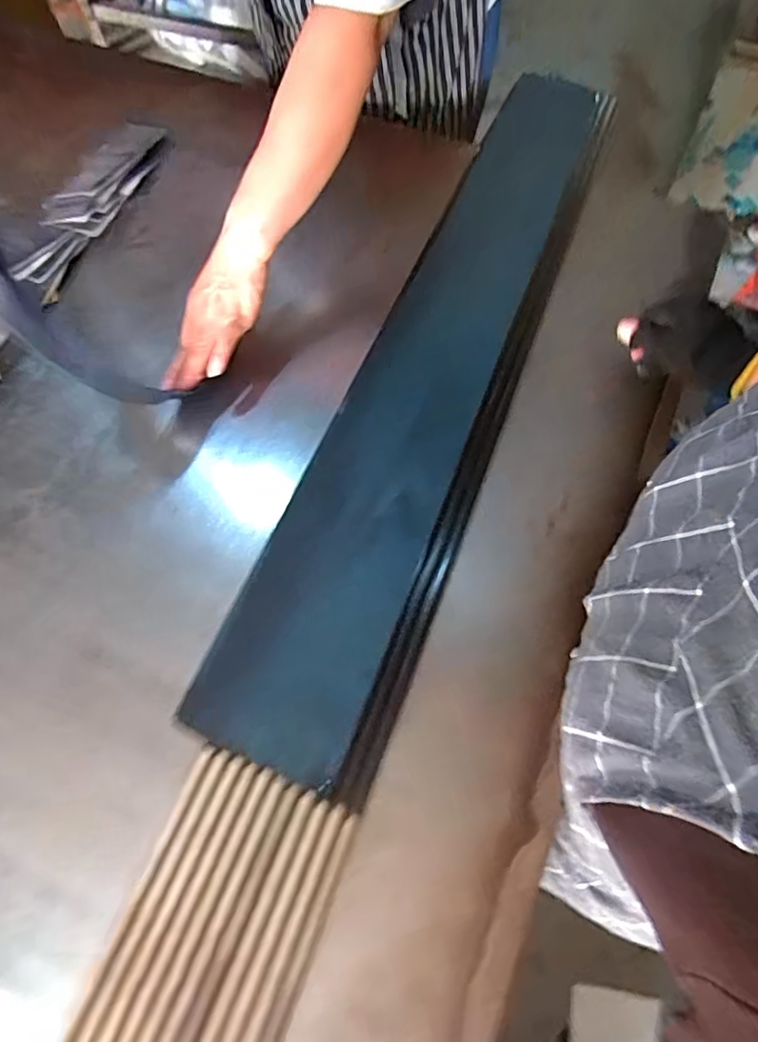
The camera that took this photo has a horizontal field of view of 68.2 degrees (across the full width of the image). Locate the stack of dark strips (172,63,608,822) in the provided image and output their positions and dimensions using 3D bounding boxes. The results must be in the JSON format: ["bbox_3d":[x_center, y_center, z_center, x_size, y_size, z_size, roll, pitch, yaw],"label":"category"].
[{"bbox_3d":[0.061,-0.179,0.612,0.165,0.017,0.872,20,72,9],"label":"stack of dark strips"}]

